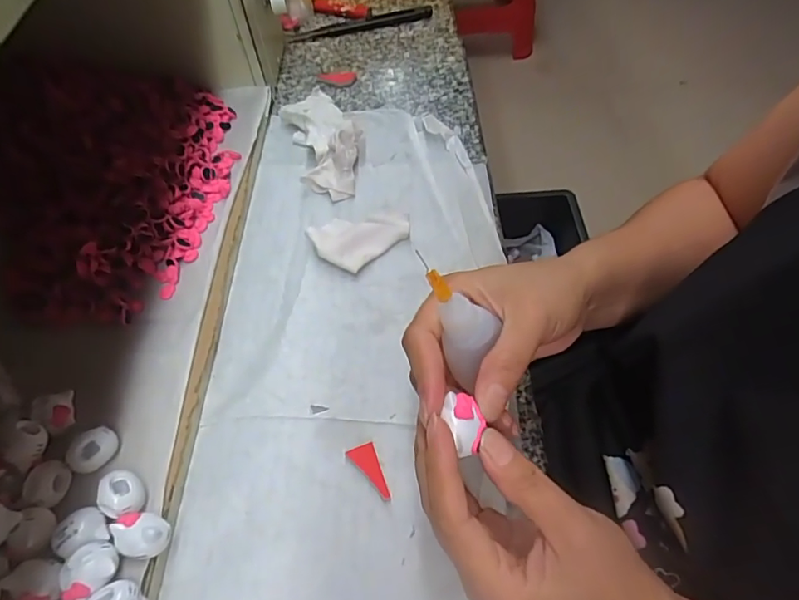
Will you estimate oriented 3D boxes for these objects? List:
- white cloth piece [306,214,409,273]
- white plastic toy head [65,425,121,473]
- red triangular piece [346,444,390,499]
[{"bbox_3d":[-0.030,-0.053,0.391,0.072,0.011,0.051,-35,63,-19],"label":"white cloth piece"},{"bbox_3d":[-0.172,0.084,0.284,0.026,0.013,0.019,-30,61,-17],"label":"white plastic toy head"},{"bbox_3d":[-0.018,0.100,0.293,0.016,0.004,0.033,-18,59,-10],"label":"red triangular piece"}]

